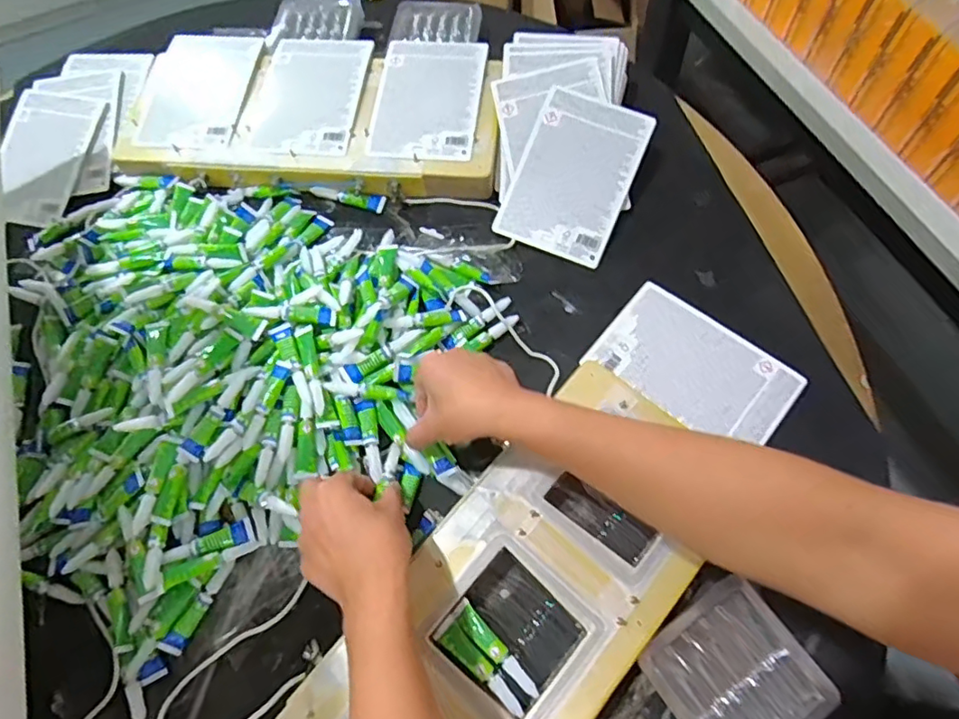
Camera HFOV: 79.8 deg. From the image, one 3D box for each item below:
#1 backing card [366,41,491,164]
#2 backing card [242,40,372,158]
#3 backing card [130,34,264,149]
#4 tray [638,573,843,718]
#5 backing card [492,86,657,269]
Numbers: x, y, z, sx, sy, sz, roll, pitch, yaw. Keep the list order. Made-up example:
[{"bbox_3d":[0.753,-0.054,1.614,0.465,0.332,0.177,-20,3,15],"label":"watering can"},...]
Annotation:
[{"bbox_3d":[-0.056,-0.294,0.635,0.115,0.006,0.172,5,67,7],"label":"backing card"},{"bbox_3d":[-0.191,-0.301,0.647,0.117,0.005,0.165,5,67,7],"label":"backing card"},{"bbox_3d":[-0.323,-0.313,0.659,0.120,0.004,0.167,3,67,7],"label":"backing card"},{"bbox_3d":[0.187,0.234,0.422,0.102,0.029,0.105,-34,68,-10],"label":"tray"},{"bbox_3d":[0.098,-0.191,0.596,0.115,0.005,0.167,23,88,9],"label":"backing card"}]

